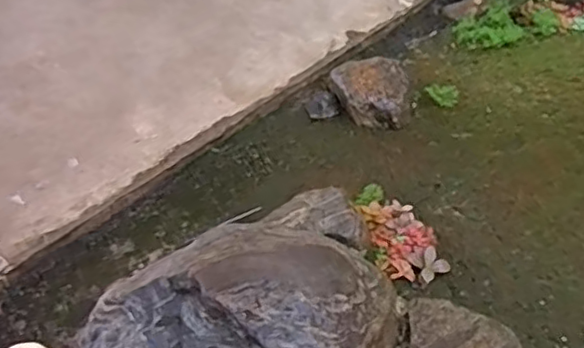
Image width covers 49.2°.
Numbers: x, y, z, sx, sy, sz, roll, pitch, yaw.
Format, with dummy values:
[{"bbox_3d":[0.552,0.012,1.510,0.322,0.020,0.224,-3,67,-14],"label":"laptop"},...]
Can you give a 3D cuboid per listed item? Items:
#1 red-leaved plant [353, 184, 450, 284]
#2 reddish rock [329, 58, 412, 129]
[{"bbox_3d":[0.233,0.129,1.406,0.159,0.056,0.268,-9,47,-10],"label":"red-leaved plant"},{"bbox_3d":[0.222,-0.221,1.726,0.204,0.085,0.230,-6,46,-7],"label":"reddish rock"}]

